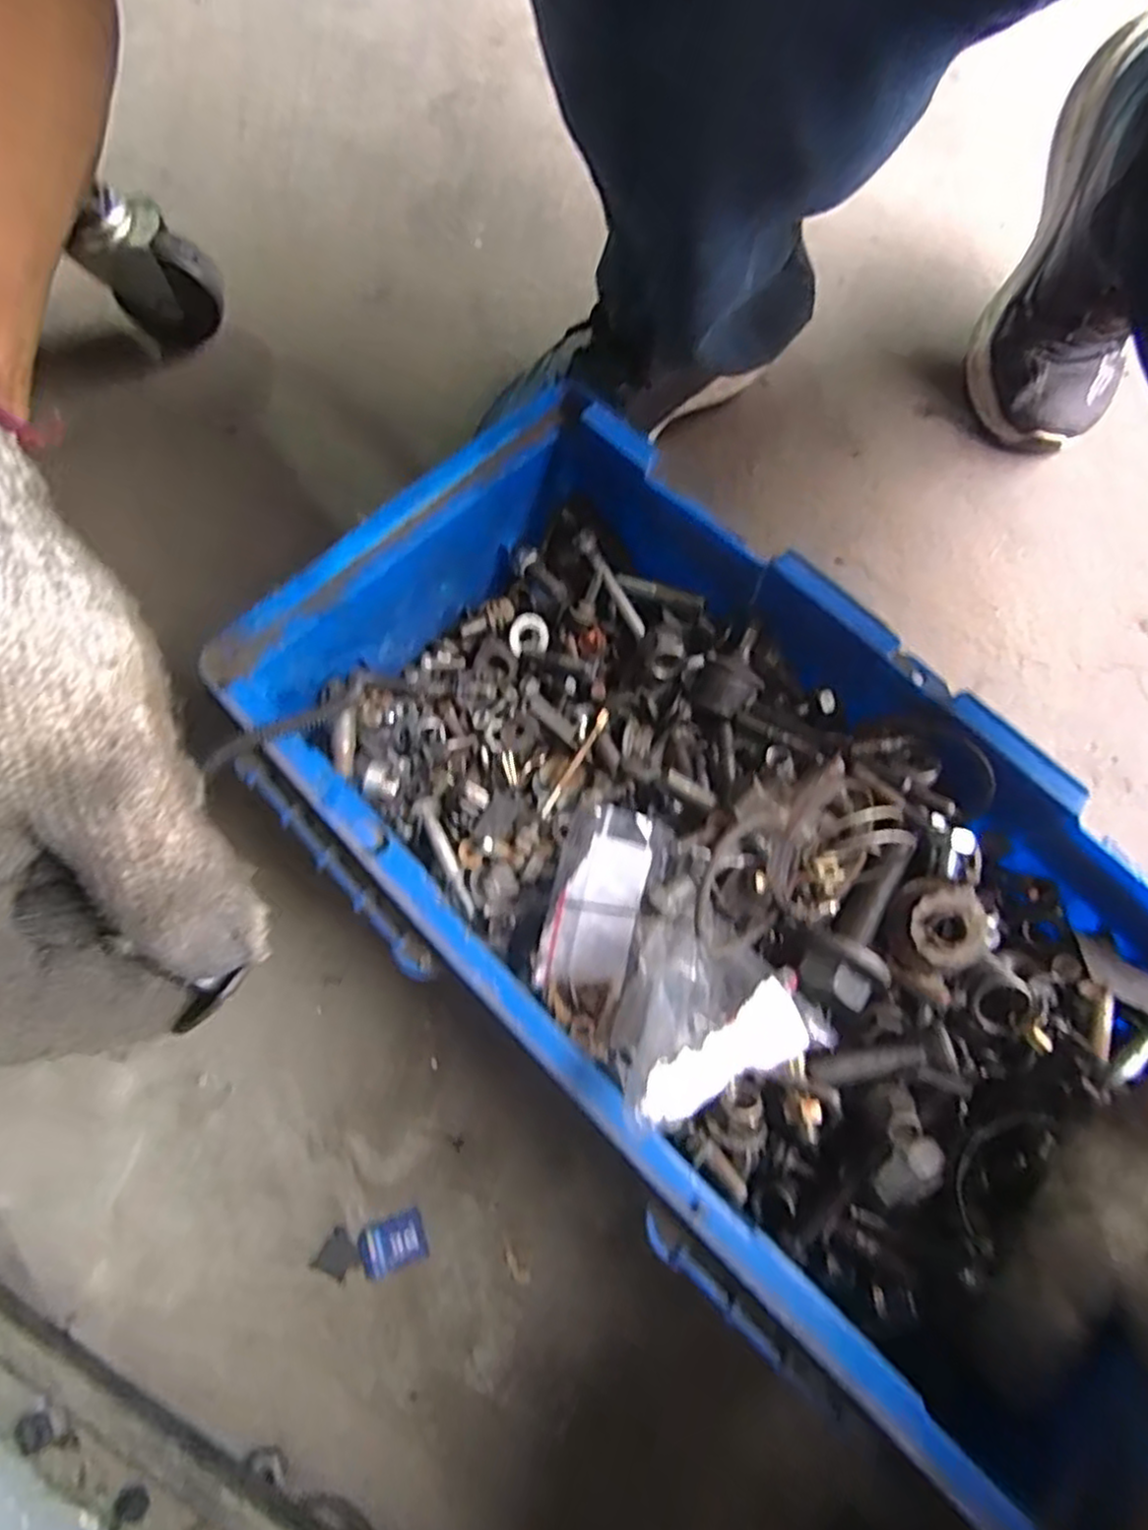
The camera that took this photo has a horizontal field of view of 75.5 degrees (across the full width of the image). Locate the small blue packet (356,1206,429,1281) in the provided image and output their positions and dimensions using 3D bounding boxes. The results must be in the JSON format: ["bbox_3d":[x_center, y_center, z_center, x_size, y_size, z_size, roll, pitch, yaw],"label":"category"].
[{"bbox_3d":[-0.093,0.246,0.380,0.034,0.004,0.024,-20,73,-9],"label":"small blue packet"}]

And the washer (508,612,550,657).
[{"bbox_3d":[-0.025,-0.072,0.410,0.023,0.006,0.023,-3,97,-26],"label":"washer"}]

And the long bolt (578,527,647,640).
[{"bbox_3d":[0.020,-0.096,0.390,0.009,0.006,0.062,-31,89,-12],"label":"long bolt"}]

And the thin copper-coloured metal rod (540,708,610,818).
[{"bbox_3d":[0.000,-0.001,0.363,0.005,0.008,0.064,30,73,7],"label":"thin copper-coloured metal rod"}]

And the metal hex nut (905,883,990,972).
[{"bbox_3d":[0.154,0.067,0.302,0.033,0.011,0.029,-20,74,-9],"label":"metal hex nut"}]

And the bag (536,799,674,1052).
[{"bbox_3d":[0.009,0.064,0.307,0.041,0.022,0.093,14,91,2],"label":"bag"}]

